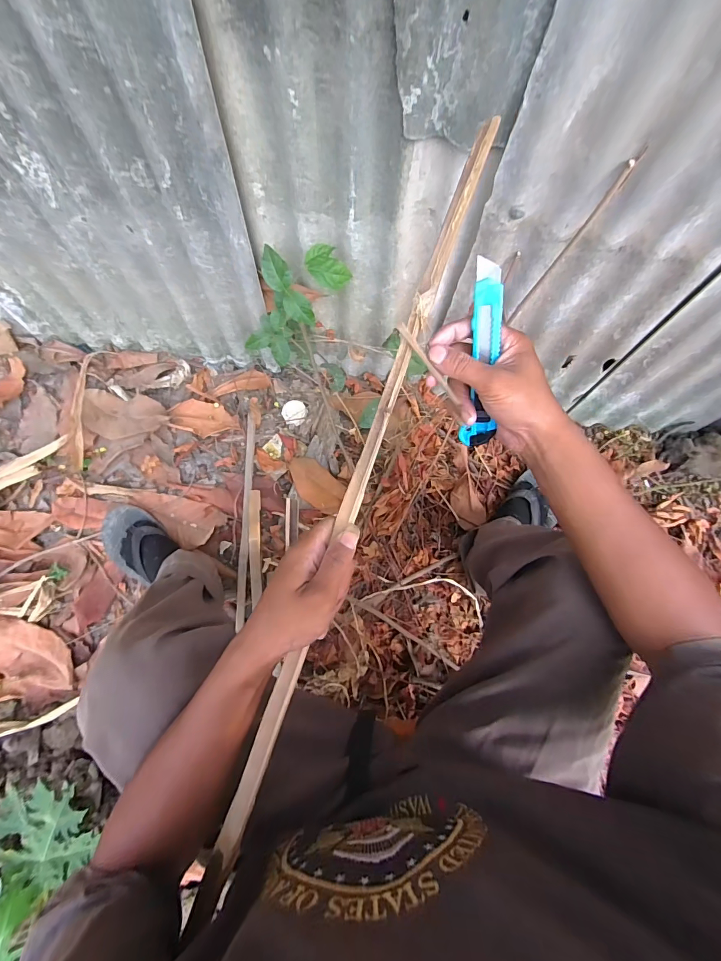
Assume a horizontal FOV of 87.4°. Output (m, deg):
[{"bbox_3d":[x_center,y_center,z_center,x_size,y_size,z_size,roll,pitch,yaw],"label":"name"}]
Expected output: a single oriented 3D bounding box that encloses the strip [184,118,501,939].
[{"bbox_3d":[-0.004,0.009,0.321,0.018,0.018,0.682,20,86,4],"label":"strip"}]

